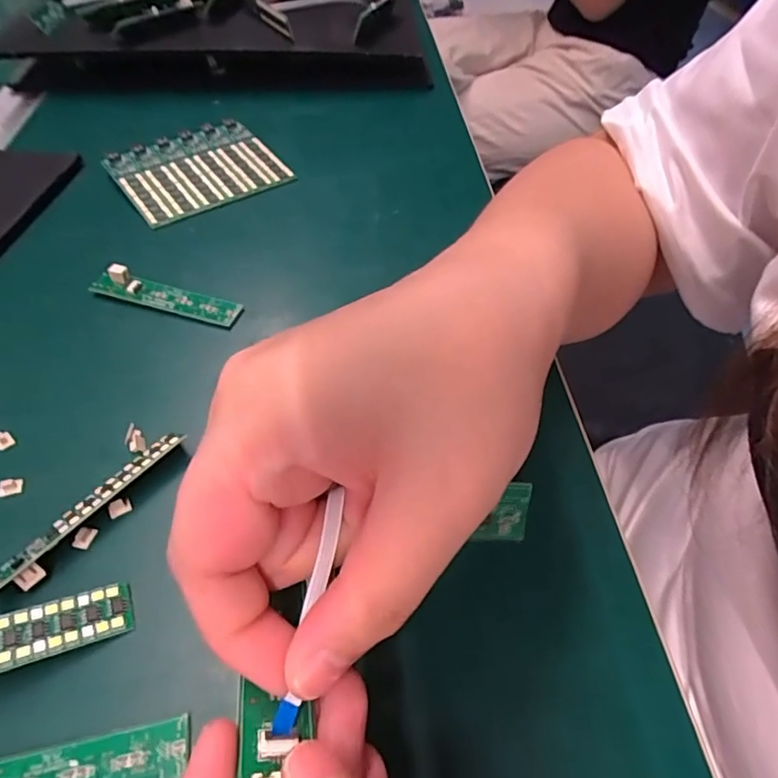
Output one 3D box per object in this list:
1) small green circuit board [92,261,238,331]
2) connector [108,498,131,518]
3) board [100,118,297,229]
[{"bbox_3d":[-0.119,-0.050,0.288,0.082,0.012,0.019,13,51,11],"label":"small green circuit board"},{"bbox_3d":[-0.105,0.046,0.211,0.008,0.004,0.005,-26,54,-20],"label":"connector"},{"bbox_3d":[-0.130,-0.151,0.368,0.102,0.014,0.083,-31,56,-24],"label":"board"}]

